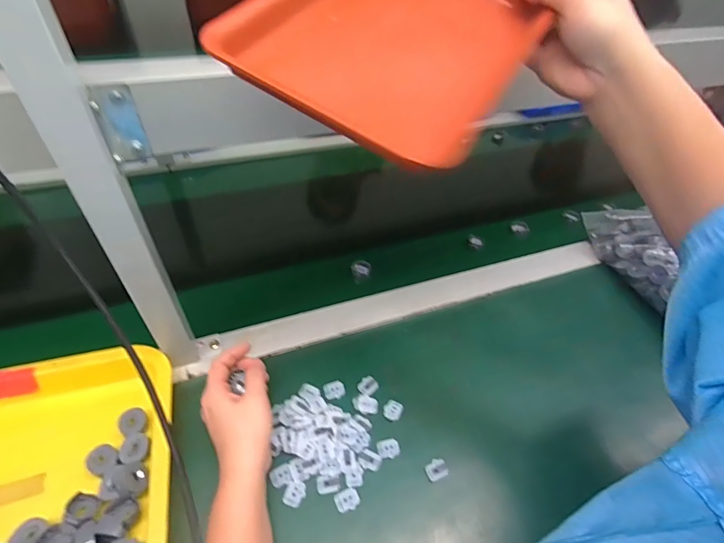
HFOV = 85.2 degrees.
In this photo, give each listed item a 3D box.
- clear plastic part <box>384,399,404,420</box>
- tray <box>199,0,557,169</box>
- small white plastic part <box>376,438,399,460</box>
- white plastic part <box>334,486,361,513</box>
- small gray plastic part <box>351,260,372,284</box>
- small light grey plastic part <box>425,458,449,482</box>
[{"bbox_3d":[0.034,0.154,0.436,0.019,0.007,0.020,18,48,12],"label":"clear plastic part"},{"bbox_3d":[0.034,-0.173,0.274,0.161,0.021,0.253,31,62,6],"label":"tray"},{"bbox_3d":[0.028,0.182,0.406,0.022,0.004,0.019,-12,49,-15],"label":"small white plastic part"},{"bbox_3d":[-0.013,0.215,0.372,0.022,0.004,0.018,-16,50,-18],"label":"white plastic part"},{"bbox_3d":[0.000,-0.001,0.594,0.029,0.015,0.032,-11,49,-14],"label":"small gray plastic part"},{"bbox_3d":[0.075,0.199,0.396,0.021,0.007,0.018,-13,49,-17],"label":"small light grey plastic part"}]

